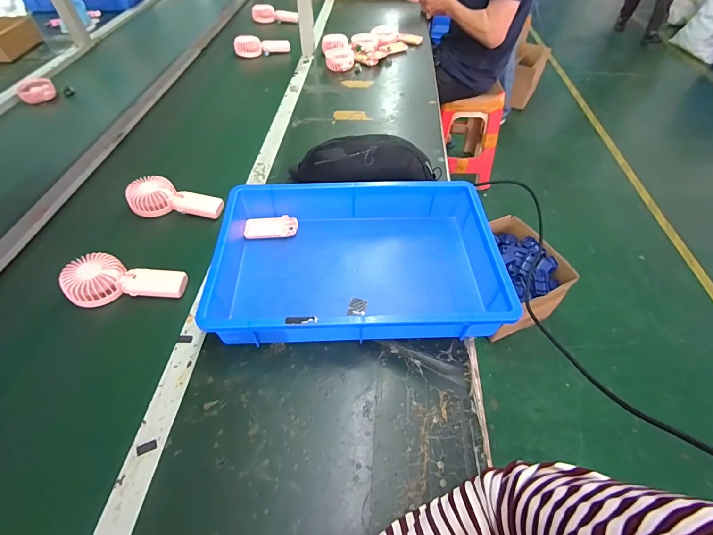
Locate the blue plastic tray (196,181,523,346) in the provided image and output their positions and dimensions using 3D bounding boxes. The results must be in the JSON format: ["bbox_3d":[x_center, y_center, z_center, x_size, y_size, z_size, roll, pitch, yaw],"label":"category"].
[{"bbox_3d":[0.001,-0.018,0.577,0.433,0.078,0.287,-2,51,-1],"label":"blue plastic tray"}]

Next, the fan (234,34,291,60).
[{"bbox_3d":[-0.320,-0.754,1.187,0.182,0.051,0.047,-13,52,-10],"label":"fan"}]

